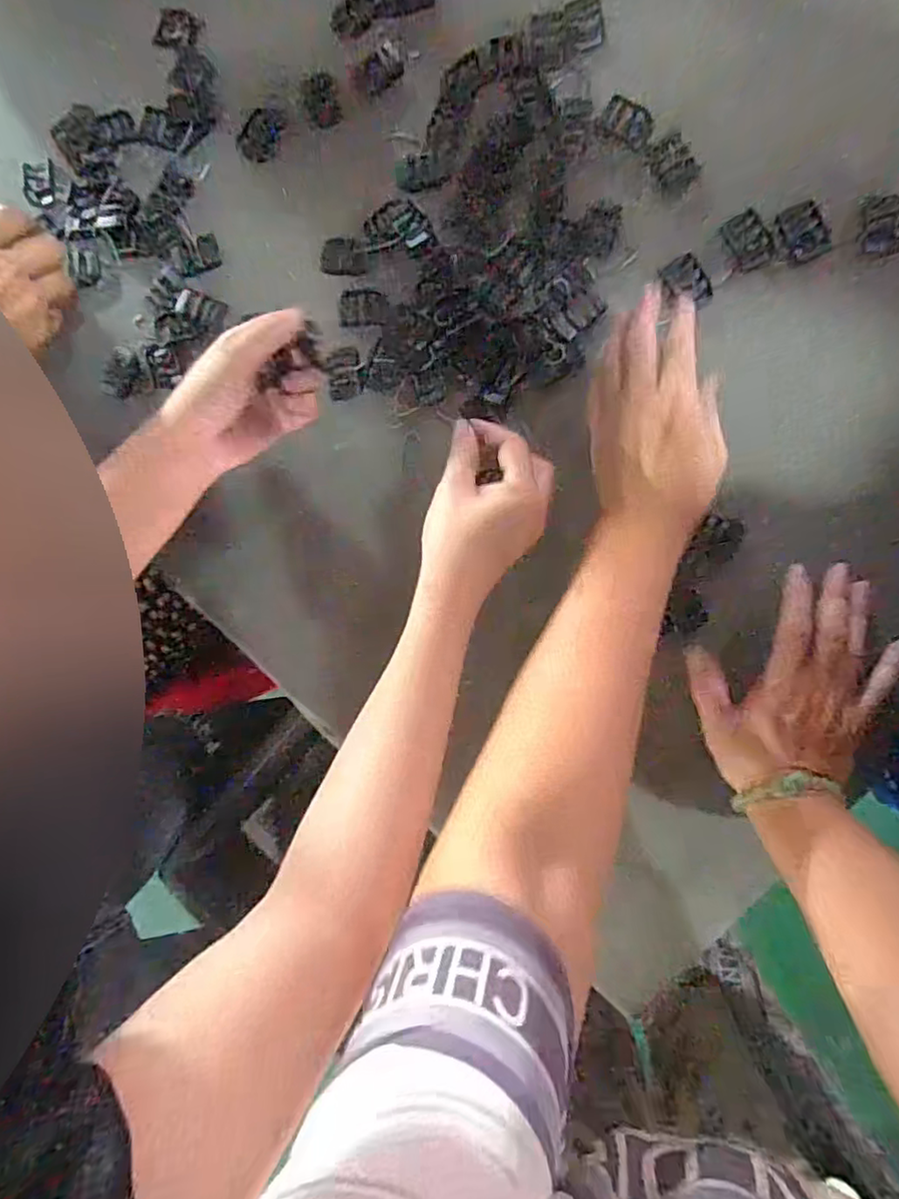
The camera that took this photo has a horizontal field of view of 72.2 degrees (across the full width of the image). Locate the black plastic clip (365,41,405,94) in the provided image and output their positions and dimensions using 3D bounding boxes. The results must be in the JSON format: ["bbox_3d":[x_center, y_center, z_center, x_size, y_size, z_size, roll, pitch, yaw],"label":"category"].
[{"bbox_3d":[-0.051,-0.401,0.465,0.031,0.004,0.029,-24,87,9],"label":"black plastic clip"}]

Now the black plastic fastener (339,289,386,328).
[{"bbox_3d":[-0.067,-0.225,0.473,0.038,0.004,0.029,0,91,10],"label":"black plastic fastener"}]

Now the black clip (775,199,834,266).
[{"bbox_3d":[0.238,-0.248,0.415,0.028,0.004,0.037,-19,88,9],"label":"black clip"}]

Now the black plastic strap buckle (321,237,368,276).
[{"bbox_3d":[-0.081,-0.264,0.474,0.036,0.004,0.027,9,92,9],"label":"black plastic strap buckle"}]

